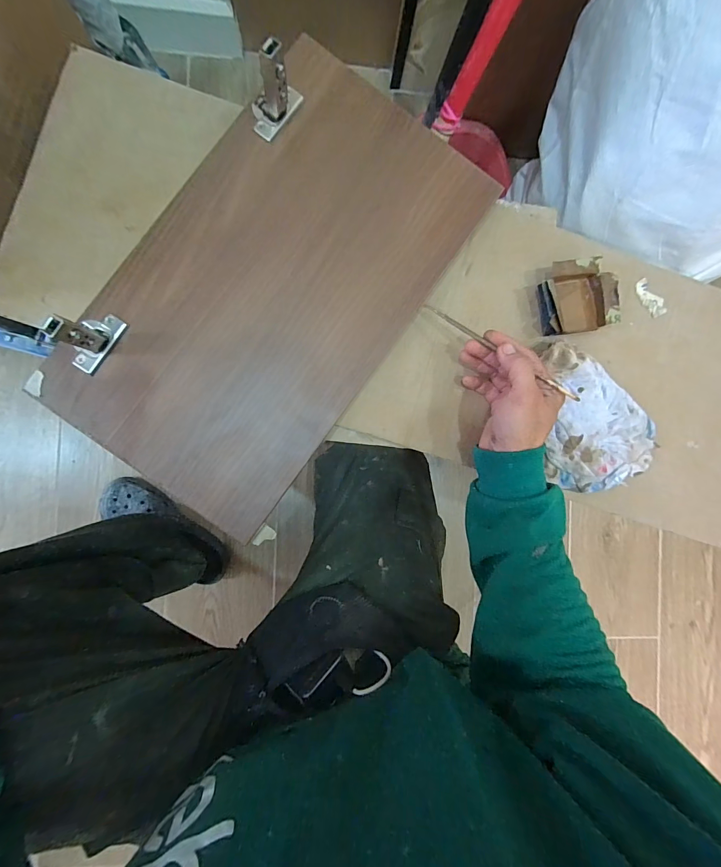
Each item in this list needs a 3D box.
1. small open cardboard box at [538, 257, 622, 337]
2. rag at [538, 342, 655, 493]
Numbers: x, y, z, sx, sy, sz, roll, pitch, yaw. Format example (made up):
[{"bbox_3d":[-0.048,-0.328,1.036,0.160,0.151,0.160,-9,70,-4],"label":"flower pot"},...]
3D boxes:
[{"bbox_3d":[0.239,-0.153,0.408,0.087,0.033,0.075,-11,91,-6],"label":"small open cardboard box"},{"bbox_3d":[0.266,-0.019,0.406,0.123,0.028,0.163,-10,91,-6],"label":"rag"}]

